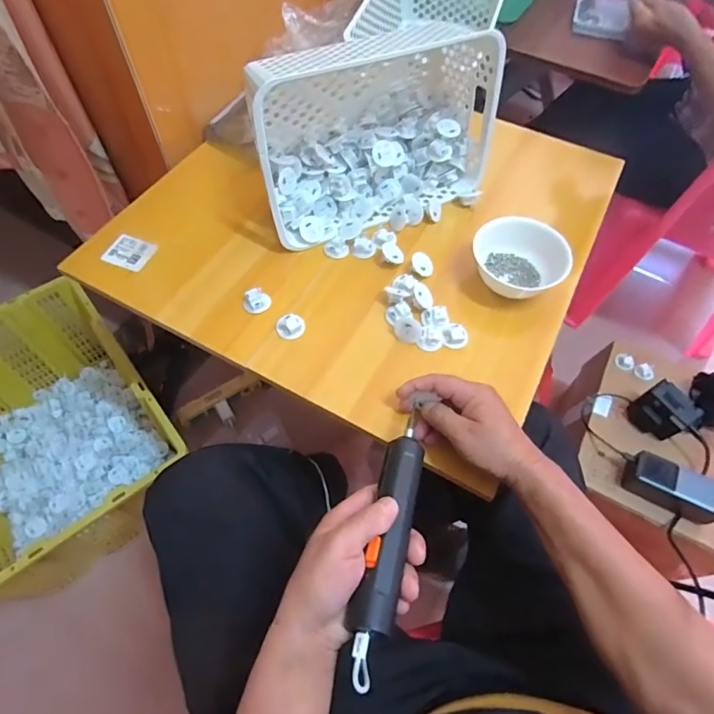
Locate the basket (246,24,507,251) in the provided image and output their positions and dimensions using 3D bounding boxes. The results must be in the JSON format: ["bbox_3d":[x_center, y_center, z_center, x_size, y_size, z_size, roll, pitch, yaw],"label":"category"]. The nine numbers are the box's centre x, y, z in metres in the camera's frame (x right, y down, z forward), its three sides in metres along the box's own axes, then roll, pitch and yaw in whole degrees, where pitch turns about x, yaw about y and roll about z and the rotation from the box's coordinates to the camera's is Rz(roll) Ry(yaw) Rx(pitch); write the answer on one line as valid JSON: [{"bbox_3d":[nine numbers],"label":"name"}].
[{"bbox_3d":[0.016,-0.286,0.586,0.306,0.174,0.171,-22,64,-13],"label":"basket"}]

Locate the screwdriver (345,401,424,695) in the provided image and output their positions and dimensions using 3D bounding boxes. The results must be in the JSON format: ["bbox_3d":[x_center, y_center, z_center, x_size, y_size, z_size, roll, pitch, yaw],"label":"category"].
[{"bbox_3d":[0.030,0.133,0.384,0.033,0.033,0.238,13,50,6],"label":"screwdriver"}]

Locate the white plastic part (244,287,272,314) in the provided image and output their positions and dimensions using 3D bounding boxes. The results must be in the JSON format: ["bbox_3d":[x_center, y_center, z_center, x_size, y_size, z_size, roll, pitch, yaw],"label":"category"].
[{"bbox_3d":[-0.121,-0.068,0.554,0.032,0.016,0.027,-13,63,-8],"label":"white plastic part"}]

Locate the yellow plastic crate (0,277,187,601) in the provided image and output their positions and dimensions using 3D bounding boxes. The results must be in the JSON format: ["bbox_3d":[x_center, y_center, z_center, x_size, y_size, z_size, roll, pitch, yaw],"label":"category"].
[{"bbox_3d":[-0.561,0.150,0.841,0.377,0.241,0.468,-38,69,-19],"label":"yellow plastic crate"}]

